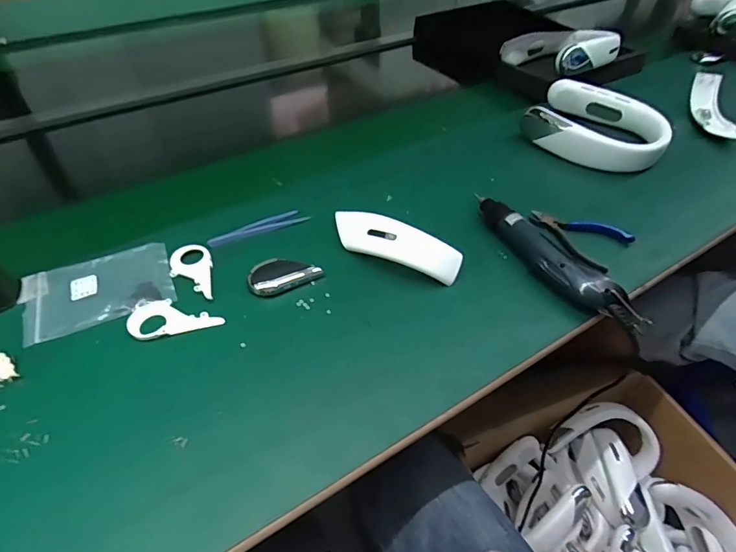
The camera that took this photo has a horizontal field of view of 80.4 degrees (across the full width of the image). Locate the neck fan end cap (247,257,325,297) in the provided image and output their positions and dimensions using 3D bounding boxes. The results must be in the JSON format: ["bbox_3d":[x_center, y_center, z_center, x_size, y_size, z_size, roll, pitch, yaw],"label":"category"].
[{"bbox_3d":[-0.098,-0.005,0.506,0.079,0.013,0.047,-16,51,-16],"label":"neck fan end cap"}]

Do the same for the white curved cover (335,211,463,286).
[{"bbox_3d":[0.026,-0.042,0.518,0.173,0.047,0.050,24,52,17],"label":"white curved cover"}]

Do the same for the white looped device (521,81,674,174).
[{"bbox_3d":[0.369,-0.245,0.706,0.208,0.072,0.173,28,53,20],"label":"white looped device"}]

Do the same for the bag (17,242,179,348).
[{"bbox_3d":[-0.301,0.014,0.488,0.151,0.005,0.103,-18,52,-18],"label":"bag"}]

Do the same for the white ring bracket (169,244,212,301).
[{"bbox_3d":[-0.203,-0.005,0.501,0.045,0.004,0.089,-10,50,-12],"label":"white ring bracket"}]

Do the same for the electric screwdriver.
[{"bbox_3d":[0.204,-0.025,0.512,0.039,0.039,0.241,-23,54,-22],"label":"electric screwdriver"}]

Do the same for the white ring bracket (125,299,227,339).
[{"bbox_3d":[-0.203,0.041,0.460,0.094,0.004,0.049,-11,50,-13],"label":"white ring bracket"}]

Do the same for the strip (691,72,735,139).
[{"bbox_3d":[0.588,-0.277,0.737,0.032,0.060,0.185,10,49,5],"label":"strip"}]

